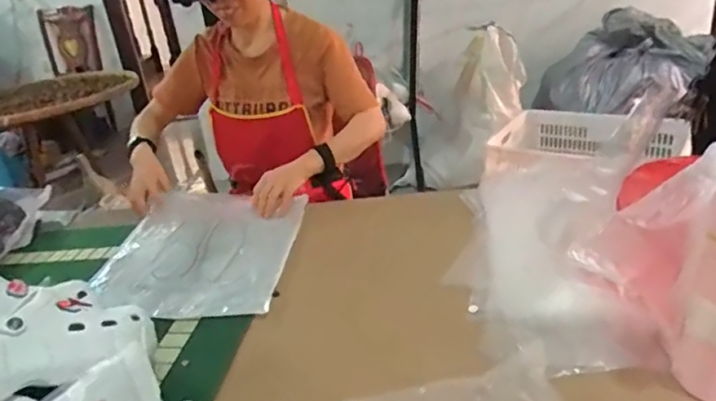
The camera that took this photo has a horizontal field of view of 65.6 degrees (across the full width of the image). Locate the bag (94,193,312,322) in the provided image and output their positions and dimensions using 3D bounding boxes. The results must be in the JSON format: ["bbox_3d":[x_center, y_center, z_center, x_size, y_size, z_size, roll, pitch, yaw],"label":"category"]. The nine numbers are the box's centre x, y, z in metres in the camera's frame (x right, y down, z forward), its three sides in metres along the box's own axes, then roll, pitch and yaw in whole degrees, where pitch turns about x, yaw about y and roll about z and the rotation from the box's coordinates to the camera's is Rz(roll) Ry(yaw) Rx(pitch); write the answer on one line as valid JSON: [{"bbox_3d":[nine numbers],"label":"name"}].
[{"bbox_3d":[-0.273,0.080,0.994,0.310,0.030,0.371,-2,28,7],"label":"bag"}]

